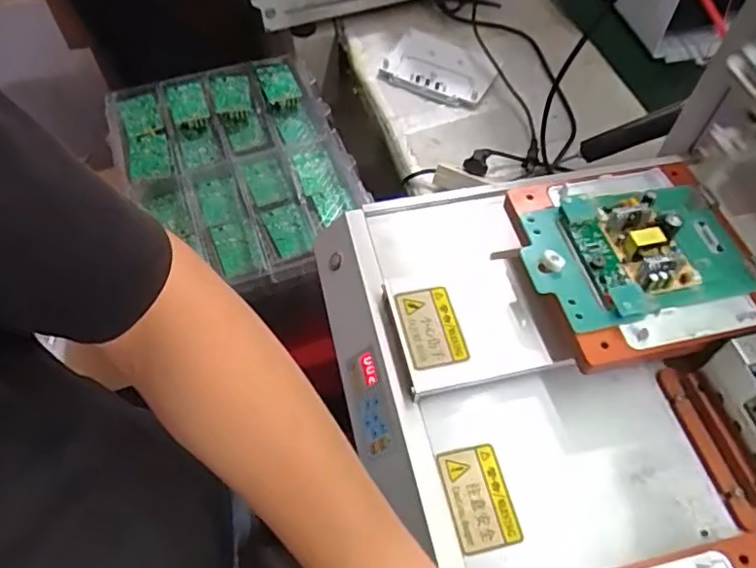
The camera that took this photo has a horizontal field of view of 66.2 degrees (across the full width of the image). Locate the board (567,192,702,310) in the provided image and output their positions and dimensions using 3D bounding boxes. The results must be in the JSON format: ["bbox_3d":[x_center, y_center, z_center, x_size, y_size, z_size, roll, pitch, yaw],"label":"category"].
[{"bbox_3d":[0.226,-0.035,0.518,0.085,0.030,0.096,-13,57,-7],"label":"board"}]

